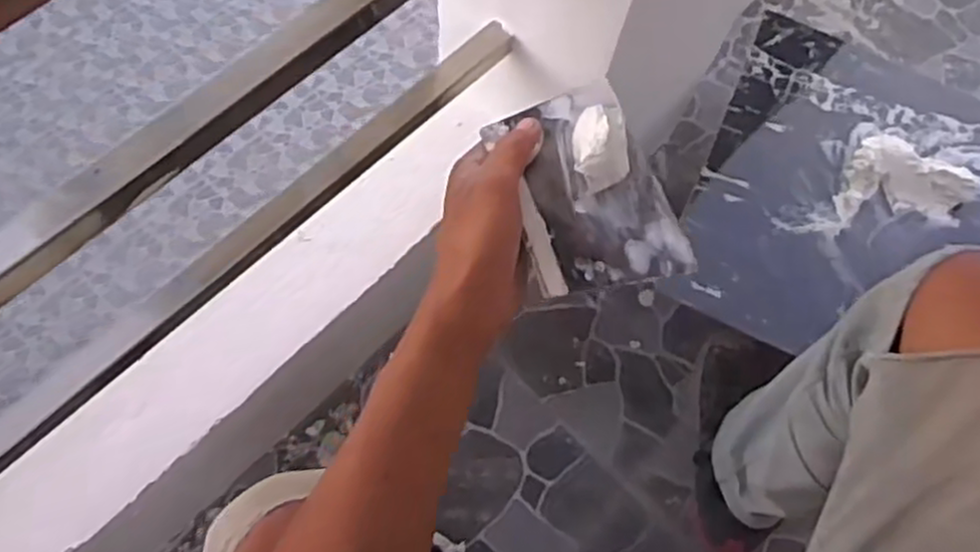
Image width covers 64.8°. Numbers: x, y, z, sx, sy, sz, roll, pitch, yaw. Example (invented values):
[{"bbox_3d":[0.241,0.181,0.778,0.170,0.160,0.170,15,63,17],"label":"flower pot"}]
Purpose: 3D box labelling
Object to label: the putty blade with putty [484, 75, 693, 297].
[{"bbox_3d":[0.061,-0.058,0.477,0.094,0.030,0.134,-17,72,-7],"label":"putty blade with putty"}]

